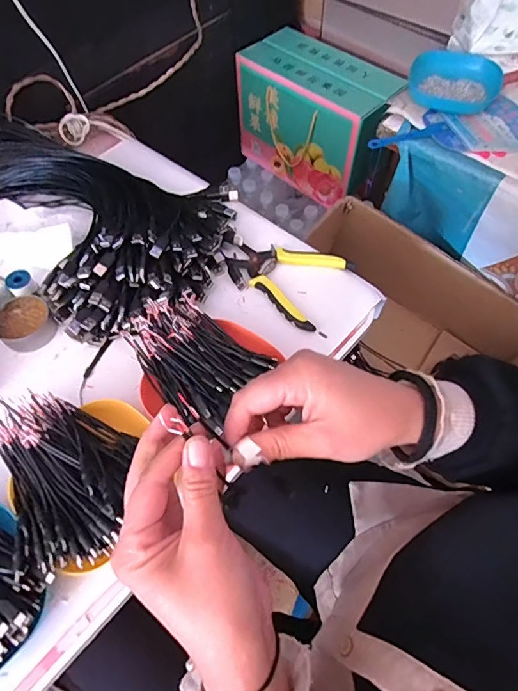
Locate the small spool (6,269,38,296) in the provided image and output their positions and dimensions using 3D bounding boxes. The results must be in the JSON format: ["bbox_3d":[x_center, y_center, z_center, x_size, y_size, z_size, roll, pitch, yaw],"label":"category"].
[{"bbox_3d":[-0.296,-0.077,0.546,0.030,0.020,0.027,-35,66,-17],"label":"small spool"}]

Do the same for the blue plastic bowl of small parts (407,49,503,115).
[{"bbox_3d":[0.309,-0.417,0.695,0.136,0.030,0.131,0,61,1],"label":"blue plastic bowl of small parts"}]

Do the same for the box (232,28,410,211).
[{"bbox_3d":[0.141,-0.492,0.973,0.365,0.228,0.170,40,69,20],"label":"box"}]

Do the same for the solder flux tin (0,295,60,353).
[{"bbox_3d":[-0.277,-0.026,0.520,0.061,0.024,0.063,0,61,1],"label":"solder flux tin"}]

